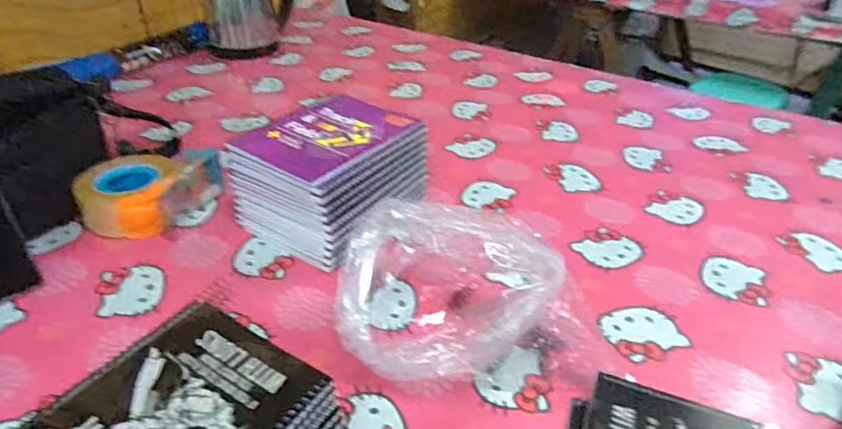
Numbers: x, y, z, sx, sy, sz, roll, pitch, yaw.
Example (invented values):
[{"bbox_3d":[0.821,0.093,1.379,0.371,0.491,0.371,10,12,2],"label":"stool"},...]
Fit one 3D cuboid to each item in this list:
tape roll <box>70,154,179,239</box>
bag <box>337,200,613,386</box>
[{"bbox_3d":[-0.364,-0.024,0.696,0.112,0.067,0.123,1,34,-1],"label":"tape roll"},{"bbox_3d":[0.047,0.064,0.528,0.249,0.137,0.192,-2,35,-5],"label":"bag"}]

